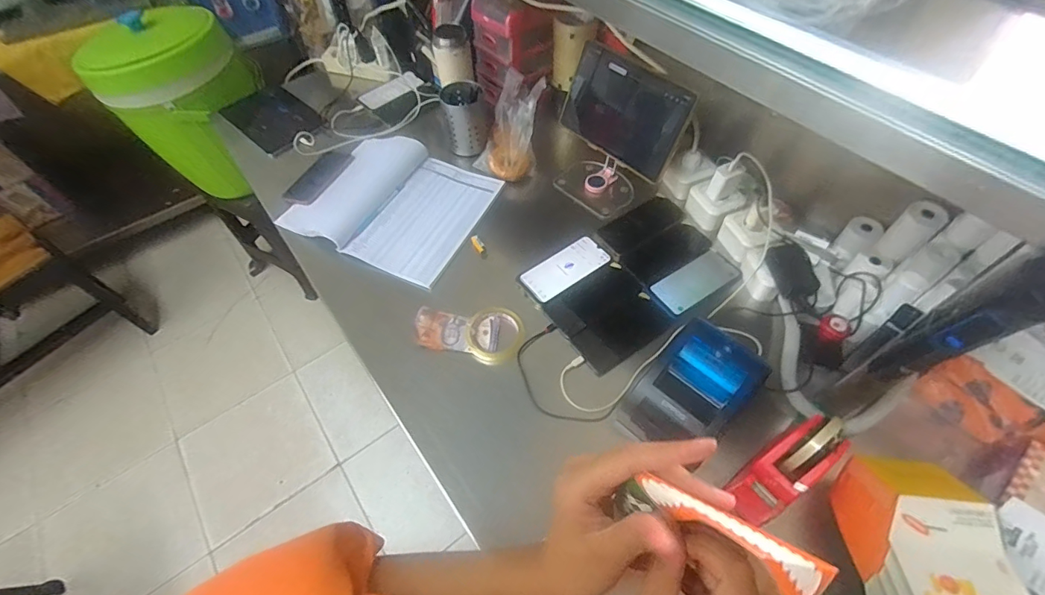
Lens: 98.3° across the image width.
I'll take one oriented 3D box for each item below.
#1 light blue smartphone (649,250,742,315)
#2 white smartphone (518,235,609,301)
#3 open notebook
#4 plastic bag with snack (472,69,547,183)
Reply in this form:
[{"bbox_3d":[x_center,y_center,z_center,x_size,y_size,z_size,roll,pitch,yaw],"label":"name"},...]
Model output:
[{"bbox_3d":[0.301,-0.027,0.789,0.152,0.011,0.075,-28,60,-15],"label":"light blue smartphone"},{"bbox_3d":[0.077,-0.054,0.814,0.164,0.009,0.076,-33,61,-18],"label":"white smartphone"},{"bbox_3d":[-0.261,-0.195,0.917,0.355,0.032,0.305,21,60,16],"label":"open notebook"},{"bbox_3d":[-0.027,-0.359,0.948,0.125,0.124,0.187,9,57,8],"label":"plastic bag with snack"}]

